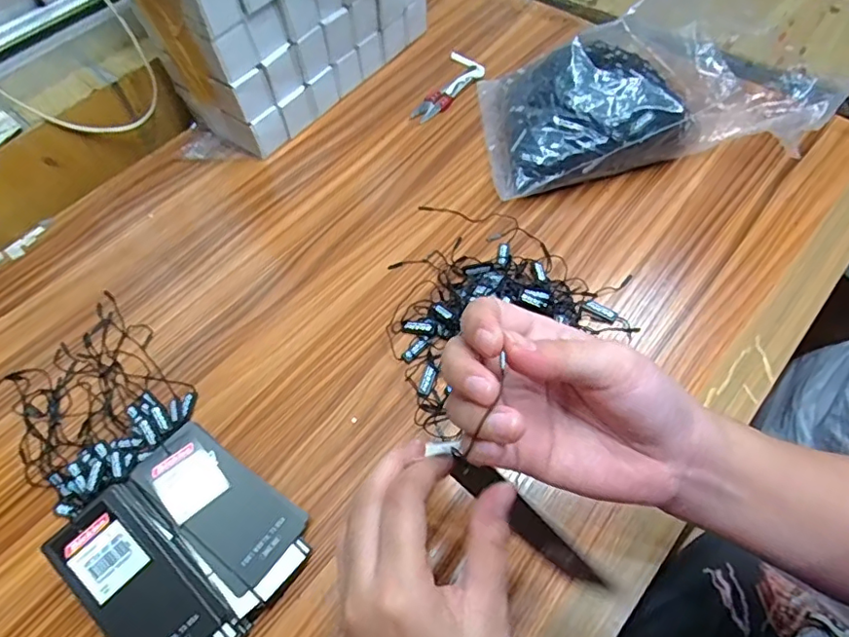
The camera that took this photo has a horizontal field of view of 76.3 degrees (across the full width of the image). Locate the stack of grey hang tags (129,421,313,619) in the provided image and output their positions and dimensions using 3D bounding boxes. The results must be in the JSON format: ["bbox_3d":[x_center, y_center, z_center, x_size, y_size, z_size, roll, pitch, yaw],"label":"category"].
[{"bbox_3d":[-0.131,0.128,0.355,0.115,0.044,0.062,33,66,22],"label":"stack of grey hang tags"}]

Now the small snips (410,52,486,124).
[{"bbox_3d":[0.031,-0.258,0.598,0.051,0.012,0.118,19,62,16],"label":"small snips"}]

